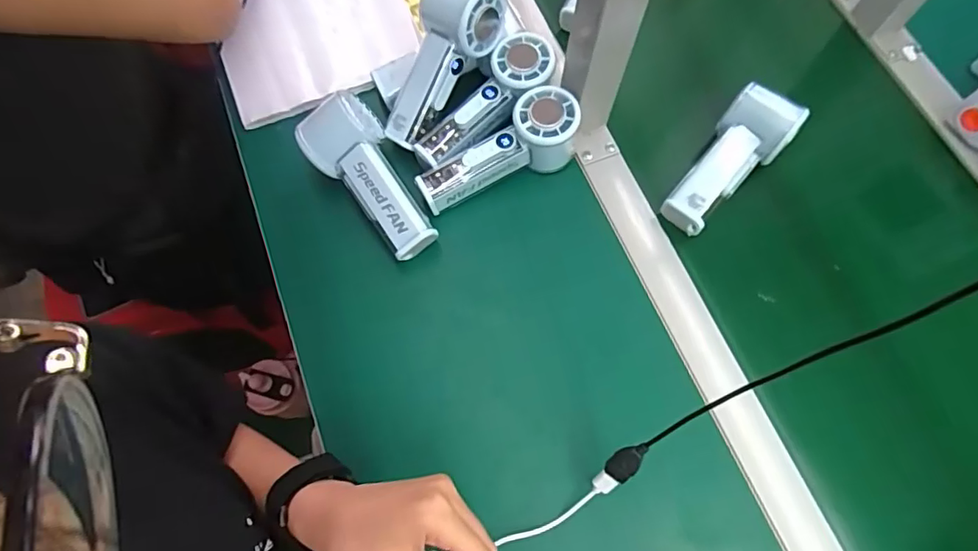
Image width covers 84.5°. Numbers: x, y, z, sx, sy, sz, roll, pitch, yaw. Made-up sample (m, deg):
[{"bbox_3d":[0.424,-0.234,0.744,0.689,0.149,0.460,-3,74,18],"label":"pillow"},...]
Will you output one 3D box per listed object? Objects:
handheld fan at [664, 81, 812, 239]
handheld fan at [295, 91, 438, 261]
[{"bbox_3d":[0.215,-0.102,0.485,0.058,0.042,0.145,40,89,13],"label":"handheld fan"},{"bbox_3d":[-0.103,-0.081,0.463,0.067,0.063,0.140,-30,72,-11],"label":"handheld fan"}]

